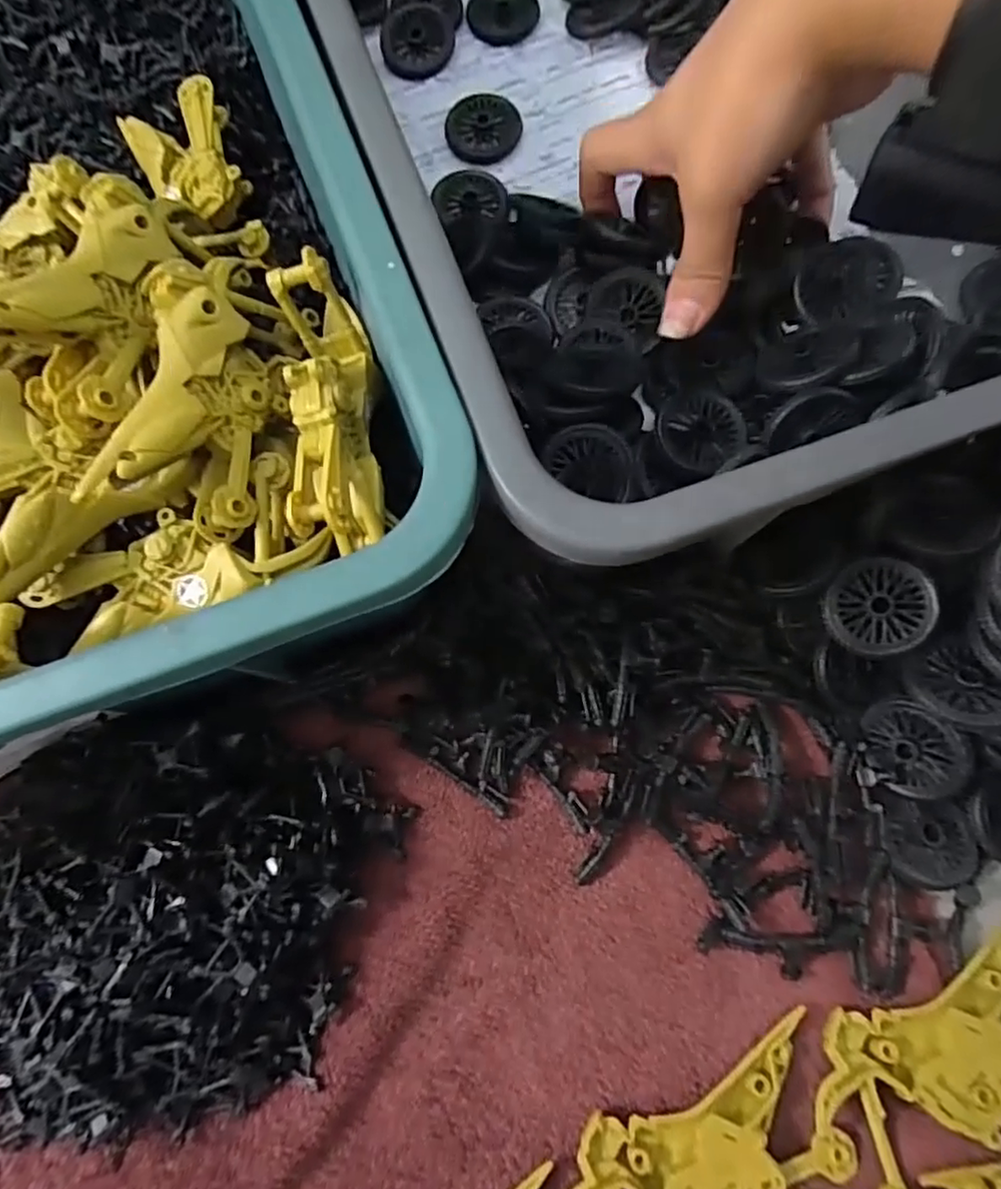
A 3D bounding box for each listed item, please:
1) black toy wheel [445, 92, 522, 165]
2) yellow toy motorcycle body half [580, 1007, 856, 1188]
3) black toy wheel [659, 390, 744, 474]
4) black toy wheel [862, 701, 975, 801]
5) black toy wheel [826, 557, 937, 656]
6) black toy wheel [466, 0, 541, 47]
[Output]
[{"bbox_3d":[-0.008,-0.235,0.323,0.037,0.007,0.036,0,76,-1],"label":"black toy wheel"},{"bbox_3d":[0.067,0.191,0.216,0.095,0.018,0.047,-25,78,-7],"label":"yellow toy motorcycle body half"},{"bbox_3d":[0.081,-0.066,0.261,0.035,0.010,0.032,0,76,-1],"label":"black toy wheel"},{"bbox_3d":[0.154,0.058,0.238,0.009,0.033,0.036,-7,80,-35],"label":"black toy wheel"},{"bbox_3d":[0.144,0.005,0.244,0.036,0.008,0.036,-2,86,25],"label":"black toy wheel"},{"bbox_3d":[0.002,-0.308,0.339,0.037,0.005,0.038,0,76,-1],"label":"black toy wheel"}]

